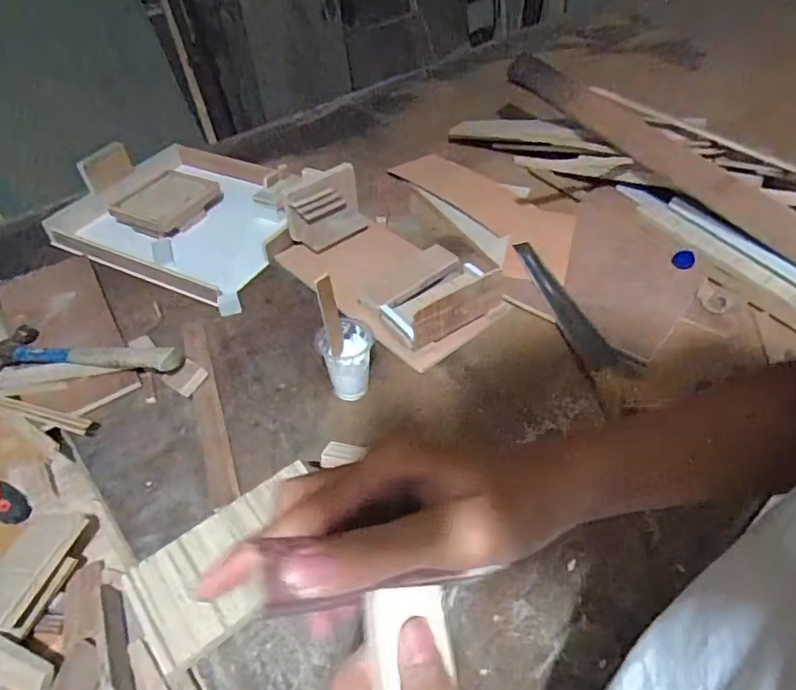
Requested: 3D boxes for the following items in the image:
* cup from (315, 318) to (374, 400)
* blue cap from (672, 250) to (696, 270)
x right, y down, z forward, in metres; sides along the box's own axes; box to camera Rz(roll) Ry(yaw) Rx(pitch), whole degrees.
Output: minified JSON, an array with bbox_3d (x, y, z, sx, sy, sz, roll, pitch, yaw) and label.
[{"bbox_3d":[-0.064,0.023,0.710,0.067,0.094,0.062,-2,45,2],"label":"cup"},{"bbox_3d":[0.445,-0.133,0.872,0.031,0.018,0.030,-2,45,2],"label":"blue cap"}]

